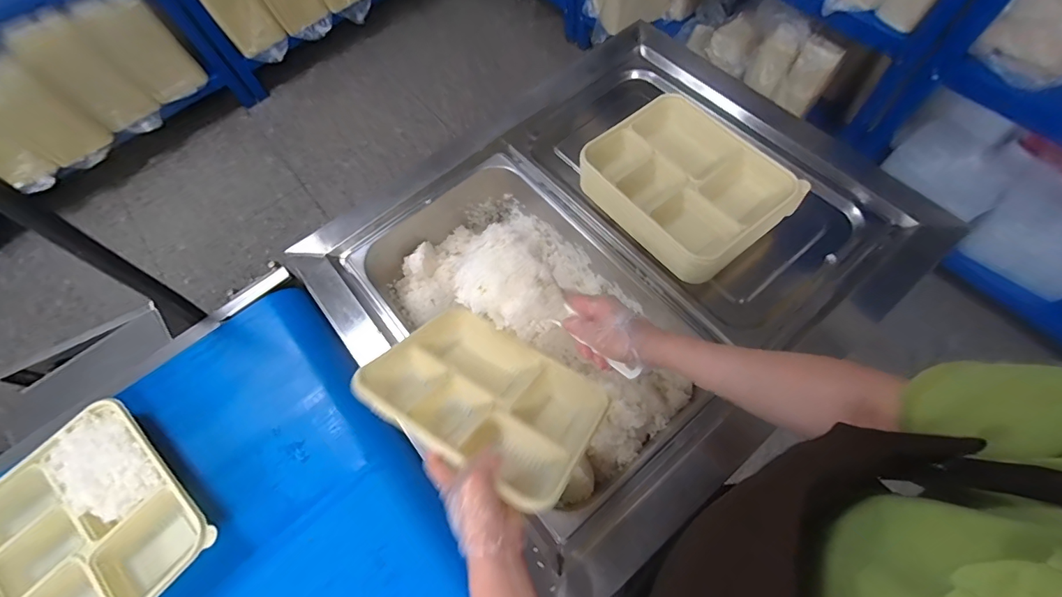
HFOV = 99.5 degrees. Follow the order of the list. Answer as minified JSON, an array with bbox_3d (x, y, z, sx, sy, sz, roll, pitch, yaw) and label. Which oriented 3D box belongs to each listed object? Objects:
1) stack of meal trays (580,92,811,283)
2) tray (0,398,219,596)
[{"bbox_3d":[0.212,-0.165,0.652,0.198,0.083,0.265,-35,68,-14],"label":"stack of meal trays"},{"bbox_3d":[-0.508,0.265,0.520,0.264,0.056,0.202,38,71,18],"label":"tray"}]

